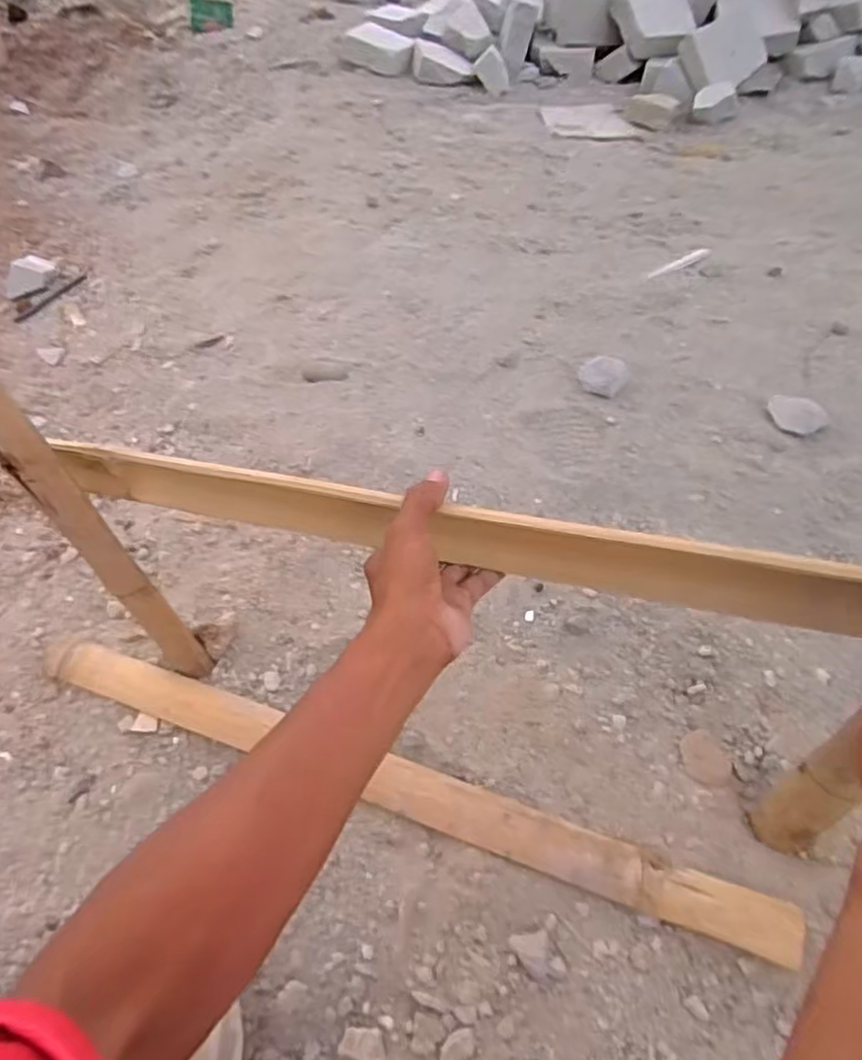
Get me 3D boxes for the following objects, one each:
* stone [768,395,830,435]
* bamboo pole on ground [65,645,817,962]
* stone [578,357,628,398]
[{"bbox_3d":[0.509,-0.165,0.912,0.076,0.051,0.049,21,56,23],"label":"stone"},{"bbox_3d":[-0.076,0.233,0.643,0.788,0.033,0.054,14,53,18],"label":"bamboo pole on ground"},{"bbox_3d":[0.261,-0.232,0.983,0.069,0.043,0.063,-3,50,4],"label":"stone"}]

